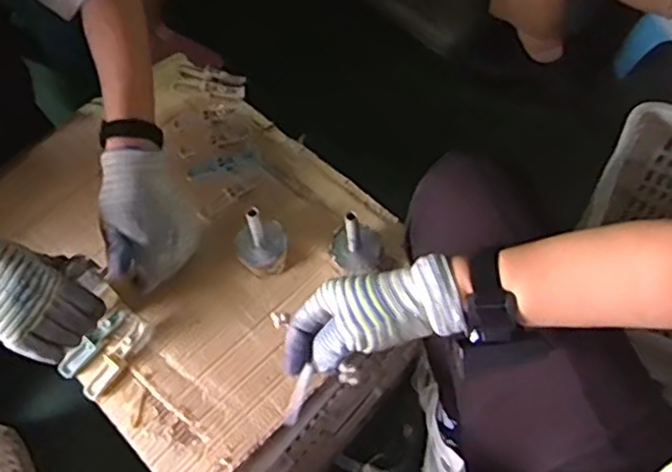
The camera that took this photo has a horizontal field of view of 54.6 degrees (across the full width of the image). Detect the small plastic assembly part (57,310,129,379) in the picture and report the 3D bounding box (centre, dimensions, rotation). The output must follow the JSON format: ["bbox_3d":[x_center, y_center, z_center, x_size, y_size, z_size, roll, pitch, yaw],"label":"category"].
[{"bbox_3d":[-0.284,0.125,0.765,0.021,0.023,0.098,32,66,19],"label":"small plastic assembly part"}]

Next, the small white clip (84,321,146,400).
[{"bbox_3d":[-0.255,0.141,0.752,0.028,0.012,0.098,25,64,16],"label":"small white clip"}]

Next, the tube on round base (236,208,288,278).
[{"bbox_3d":[-0.090,0.004,0.774,0.065,0.106,0.056,-13,60,-5],"label":"tube on round base"}]

